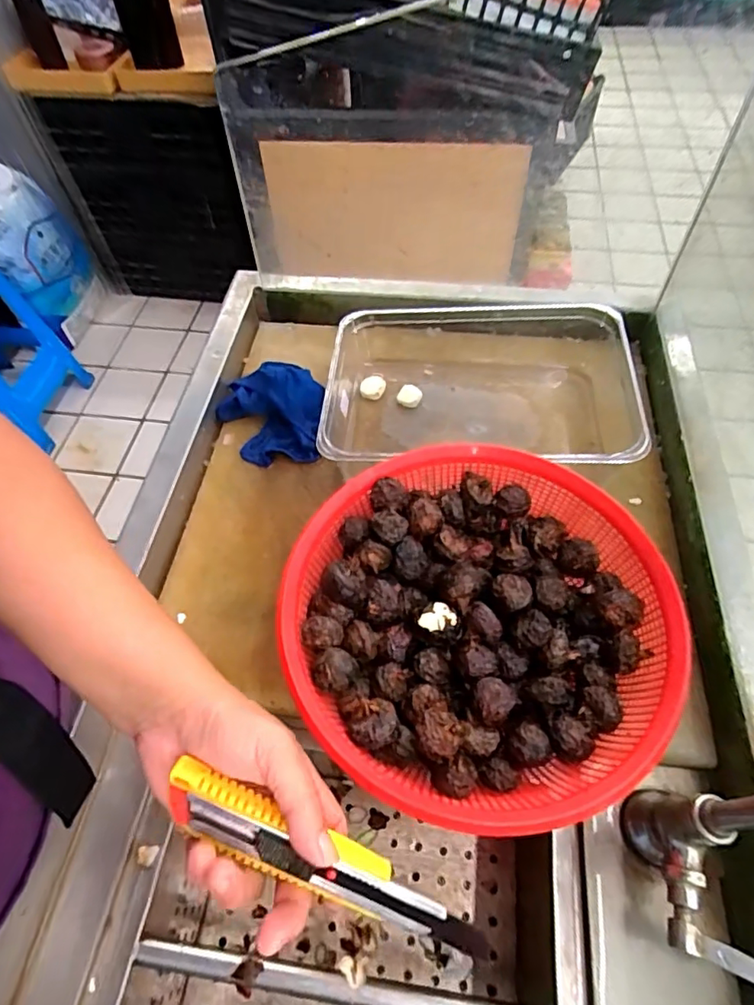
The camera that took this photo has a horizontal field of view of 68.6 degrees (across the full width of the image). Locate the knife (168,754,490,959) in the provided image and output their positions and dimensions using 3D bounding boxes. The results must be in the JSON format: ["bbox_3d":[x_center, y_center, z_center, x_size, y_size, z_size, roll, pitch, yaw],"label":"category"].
[{"bbox_3d":[-0.024,0.182,0.277,0.171,0.017,0.028,27,63,0],"label":"knife"}]

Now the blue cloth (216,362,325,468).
[{"bbox_3d":[-0.115,-0.105,0.627,0.112,0.047,0.135,-27,59,-14],"label":"blue cloth"}]

